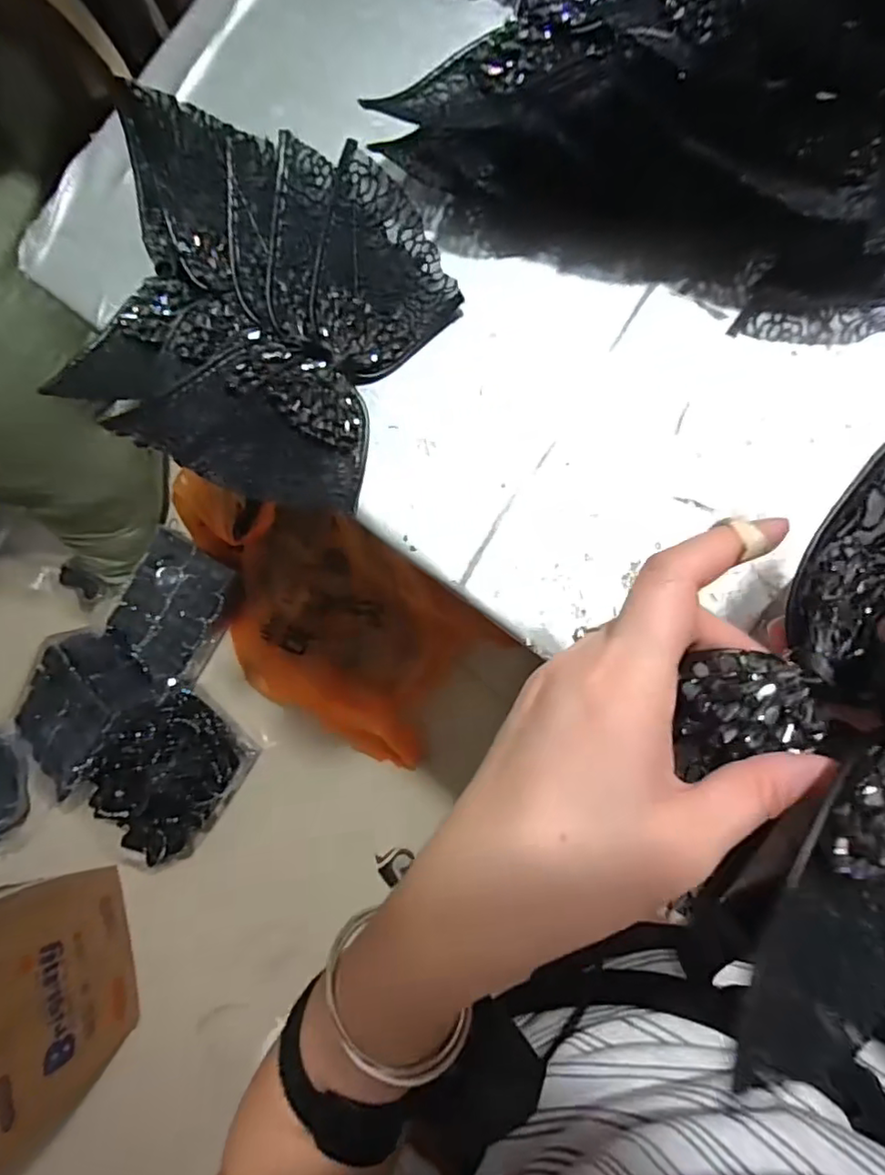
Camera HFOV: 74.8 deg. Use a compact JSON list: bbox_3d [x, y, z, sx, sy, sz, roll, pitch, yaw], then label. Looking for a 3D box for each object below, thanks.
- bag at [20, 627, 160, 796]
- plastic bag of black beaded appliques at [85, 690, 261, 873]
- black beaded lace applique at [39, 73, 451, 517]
[{"bbox_3d":[-0.666,0.224,1.026,0.274,0.099,0.190,-45,81,2],"label":"bag"},{"bbox_3d":[-0.505,0.344,1.016,0.221,0.091,0.303,34,90,10],"label":"plastic bag of black beaded appliques"},{"bbox_3d":[-0.126,-0.170,0.343,0.240,0.054,0.199,26,88,9],"label":"black beaded lace applique"}]

